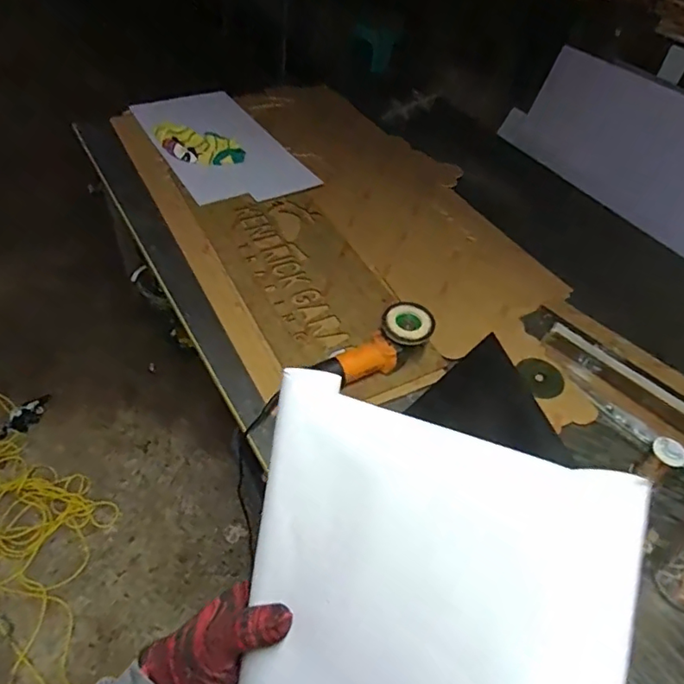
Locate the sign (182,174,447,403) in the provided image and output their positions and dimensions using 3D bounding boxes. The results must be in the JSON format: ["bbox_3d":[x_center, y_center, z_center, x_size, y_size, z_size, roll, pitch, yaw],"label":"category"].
[{"bbox_3d":[-0.079,-0.140,1.218,0.294,0.025,0.691,-21,55,-20],"label":"sign"}]

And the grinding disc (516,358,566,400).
[{"bbox_3d":[0.397,0.069,1.077,0.094,0.010,0.094,8,48,-9],"label":"grinding disc"}]

